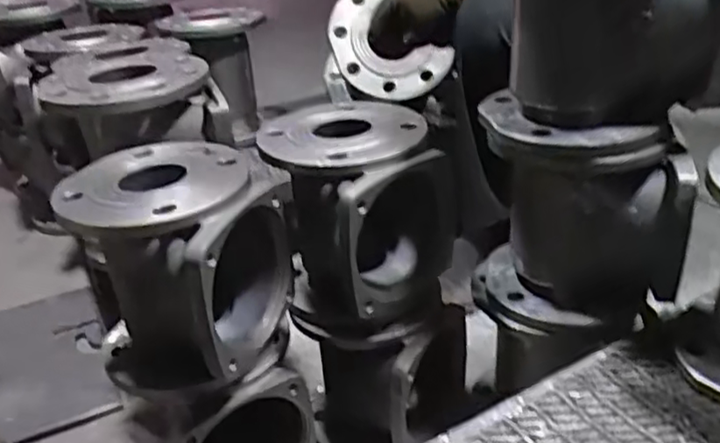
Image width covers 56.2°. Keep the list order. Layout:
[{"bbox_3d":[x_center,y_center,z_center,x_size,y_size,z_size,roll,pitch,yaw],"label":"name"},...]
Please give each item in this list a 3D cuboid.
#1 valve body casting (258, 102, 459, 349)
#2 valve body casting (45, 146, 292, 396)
[{"bbox_3d":[-0.007,0.002,0.750,0.186,0.218,0.163,17,35,32],"label":"valve body casting"},{"bbox_3d":[-0.181,0.049,0.684,0.182,0.204,0.163,11,32,24],"label":"valve body casting"}]

